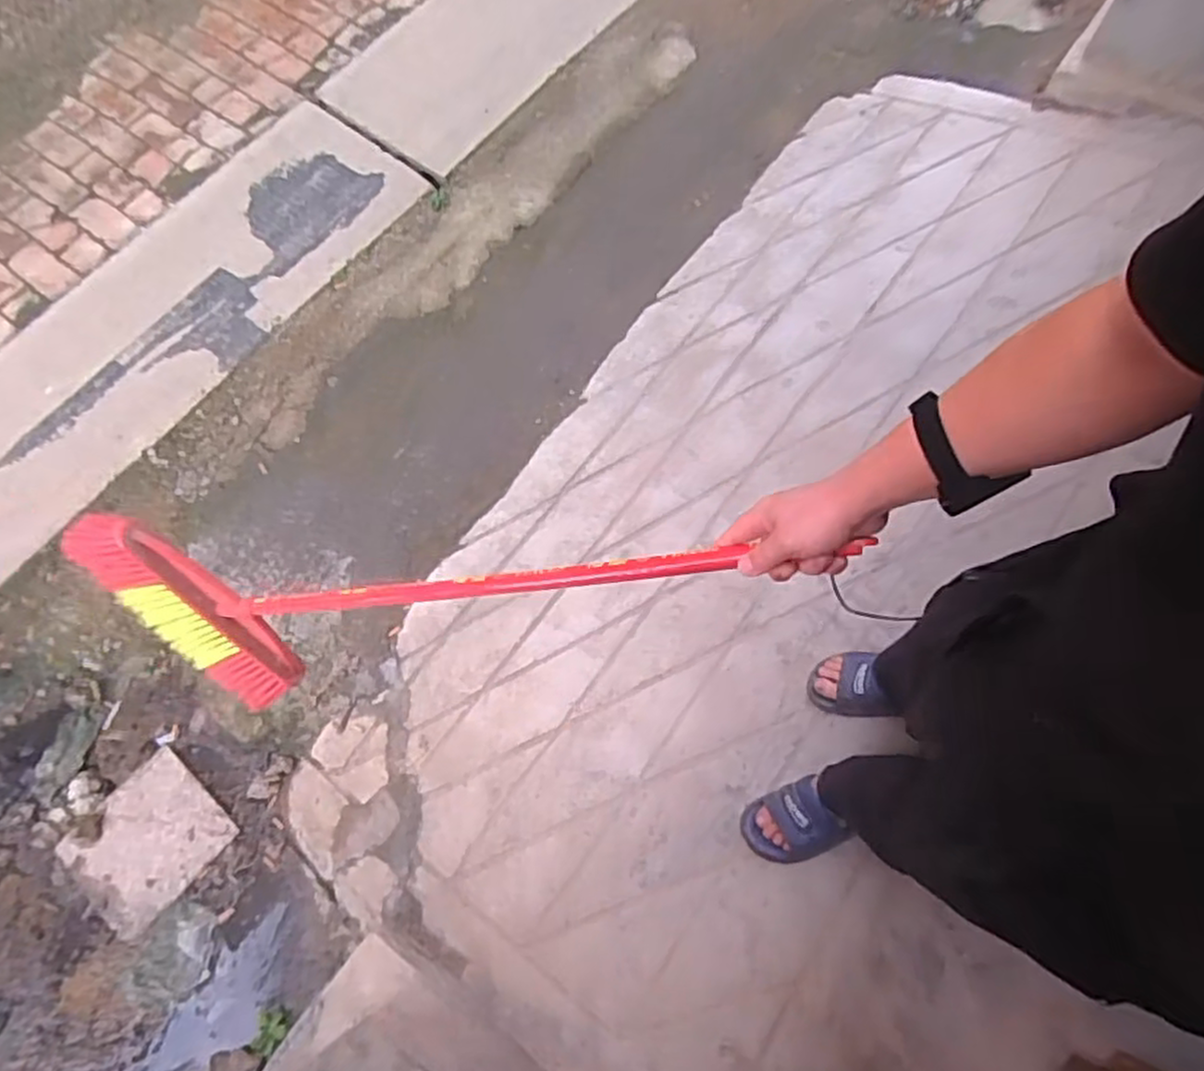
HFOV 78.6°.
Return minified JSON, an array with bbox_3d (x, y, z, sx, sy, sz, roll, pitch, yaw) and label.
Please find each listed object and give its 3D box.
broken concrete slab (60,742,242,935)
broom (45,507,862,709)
[{"bbox_3d":[-0.936,0.627,1.509,0.267,0.019,0.283,39,76,16],"label":"broken concrete slab"},{"bbox_3d":[-0.250,0.079,0.875,0.830,0.330,0.103,-9,38,18],"label":"broom"}]

